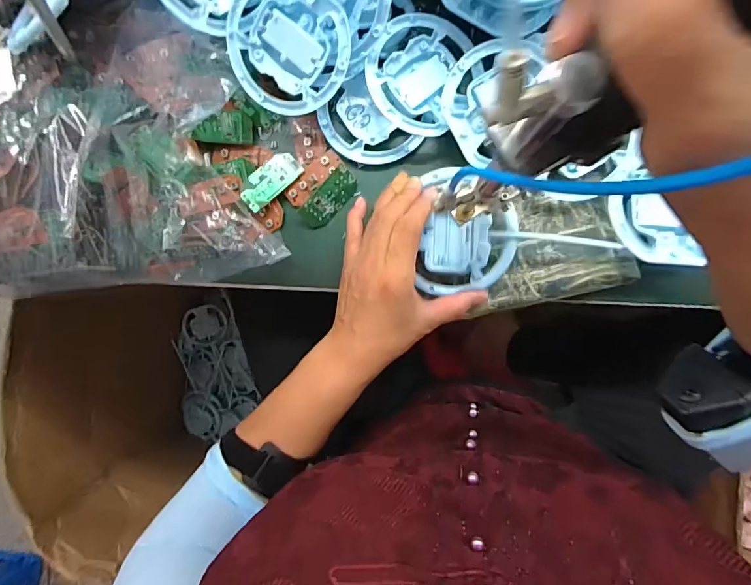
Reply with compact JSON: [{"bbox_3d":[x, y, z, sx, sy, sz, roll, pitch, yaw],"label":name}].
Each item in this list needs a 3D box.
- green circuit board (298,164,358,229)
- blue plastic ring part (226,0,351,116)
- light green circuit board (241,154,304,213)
[{"bbox_3d":[-0.042,-0.086,0.408,0.059,0.005,0.027,-44,111,3],"label":"green circuit board"},{"bbox_3d":[-0.073,-0.208,0.377,0.106,0.017,0.100,4,112,11],"label":"blue plastic ring part"},{"bbox_3d":[-0.097,-0.103,0.416,0.029,0.006,0.062,42,80,3],"label":"light green circuit board"}]

